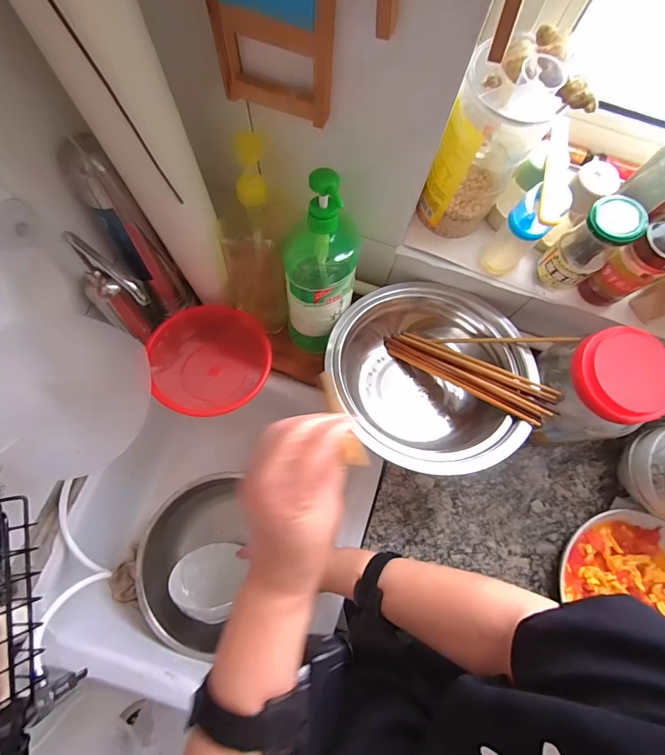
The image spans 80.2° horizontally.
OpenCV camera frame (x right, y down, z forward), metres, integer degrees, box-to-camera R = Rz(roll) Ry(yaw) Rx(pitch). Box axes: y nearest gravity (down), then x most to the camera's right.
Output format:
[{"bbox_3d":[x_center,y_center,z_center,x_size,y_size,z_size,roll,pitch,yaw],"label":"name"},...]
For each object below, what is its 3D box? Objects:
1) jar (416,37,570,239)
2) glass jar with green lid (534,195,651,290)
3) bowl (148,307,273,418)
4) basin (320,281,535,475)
[{"bbox_3d":[0.179,-0.266,0.457,0.087,0.214,0.100,37,78,8],"label":"jar"},{"bbox_3d":[0.314,-0.162,0.486,0.063,0.118,0.059,0,75,-1],"label":"glass jar with green lid"},{"bbox_3d":[-0.183,-0.029,0.589,0.180,0.084,0.164,0,75,-1],"label":"bowl"},{"bbox_3d":[0.135,-0.001,0.592,0.285,0.142,0.270,3,75,-1],"label":"basin"}]

